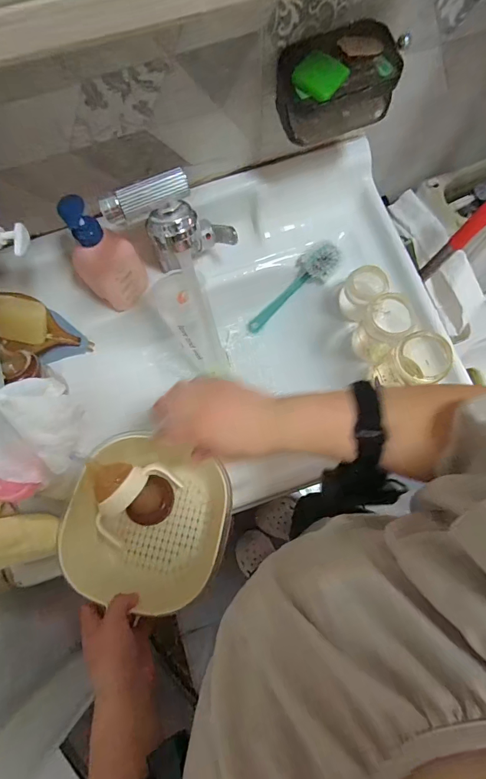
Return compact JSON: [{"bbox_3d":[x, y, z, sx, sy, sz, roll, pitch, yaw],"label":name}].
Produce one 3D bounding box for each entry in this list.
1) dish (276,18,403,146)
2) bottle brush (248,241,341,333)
[{"bbox_3d":[0.105,-0.363,0.464,0.134,0.074,0.078,-21,77,-4],"label":"dish"},{"bbox_3d":[0.085,-0.174,0.677,0.045,0.206,0.053,-16,72,-46],"label":"bottle brush"}]

